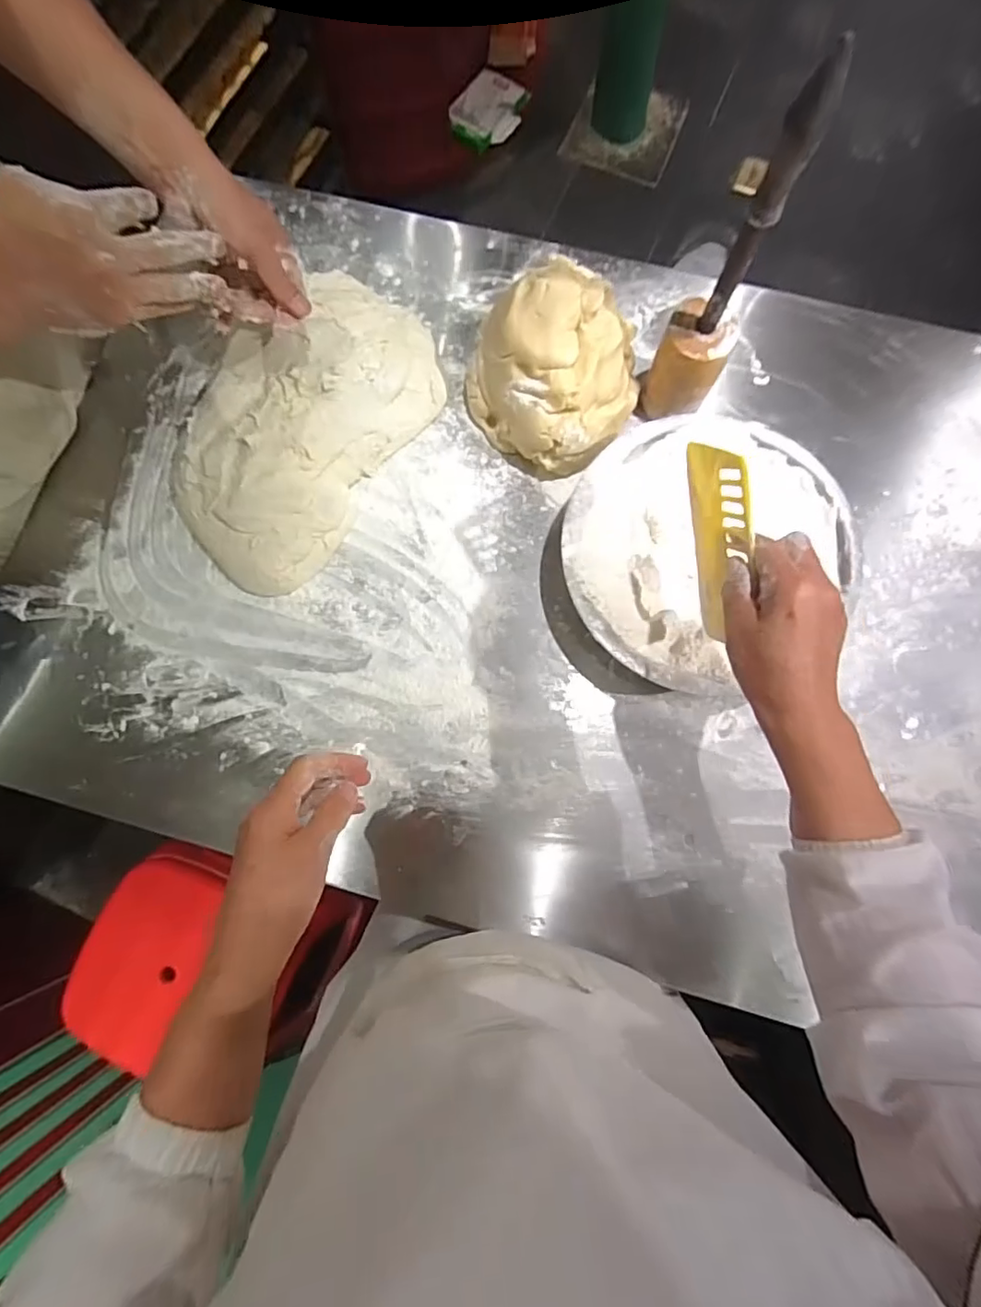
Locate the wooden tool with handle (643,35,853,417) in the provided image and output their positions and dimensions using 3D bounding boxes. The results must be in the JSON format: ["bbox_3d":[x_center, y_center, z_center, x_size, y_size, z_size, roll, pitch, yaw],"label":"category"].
[{"bbox_3d":[0.205,-0.319,0.507,0.062,0.346,0.067,25,81,6],"label":"wooden tool with handle"}]

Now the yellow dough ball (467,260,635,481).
[{"bbox_3d":[0.066,-0.301,0.613,0.170,0.135,0.148,38,83,8],"label":"yellow dough ball"}]

